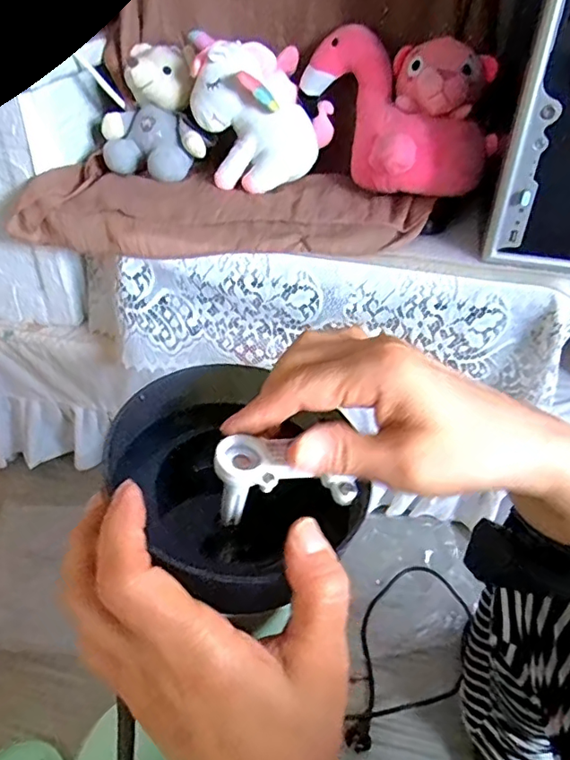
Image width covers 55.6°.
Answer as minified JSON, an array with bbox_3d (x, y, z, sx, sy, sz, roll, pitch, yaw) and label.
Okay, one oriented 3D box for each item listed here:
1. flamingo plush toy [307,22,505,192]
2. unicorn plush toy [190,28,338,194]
[{"bbox_3d":[0.135,-0.341,0.728,0.106,0.133,0.277,-33,77,-35],"label":"flamingo plush toy"},{"bbox_3d":[-0.036,-0.375,0.761,0.156,0.164,0.145,32,48,31],"label":"unicorn plush toy"}]

